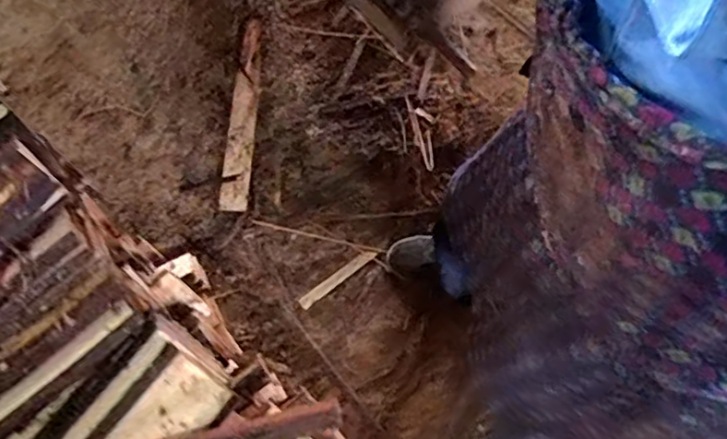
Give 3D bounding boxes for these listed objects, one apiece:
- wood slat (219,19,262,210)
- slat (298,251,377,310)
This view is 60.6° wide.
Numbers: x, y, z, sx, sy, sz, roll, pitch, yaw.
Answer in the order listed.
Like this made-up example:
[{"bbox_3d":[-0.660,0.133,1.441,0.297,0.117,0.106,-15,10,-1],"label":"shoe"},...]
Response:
[{"bbox_3d":[-0.277,-0.243,1.440,0.061,0.013,0.476,7,81,-8],"label":"wood slat"},{"bbox_3d":[-0.057,0.128,1.365,0.197,0.012,0.025,-36,77,-12],"label":"slat"}]

